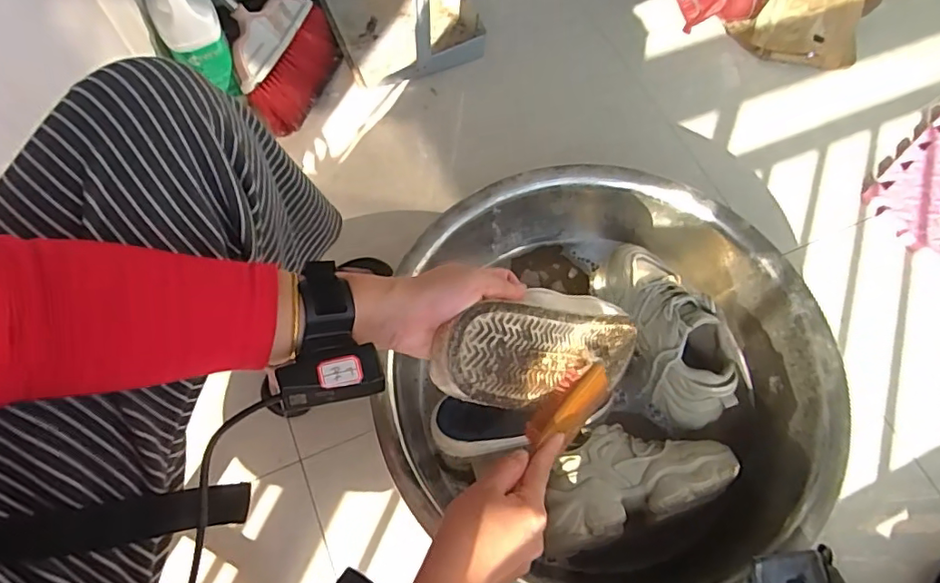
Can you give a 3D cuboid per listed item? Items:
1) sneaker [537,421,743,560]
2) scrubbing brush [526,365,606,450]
[{"bbox_3d":[0.203,0.227,0.687,0.260,0.081,0.125,-18,68,-10],"label":"sneaker"},{"bbox_3d":[0.090,0.101,0.487,0.094,0.026,0.041,-36,72,-25],"label":"scrubbing brush"}]

